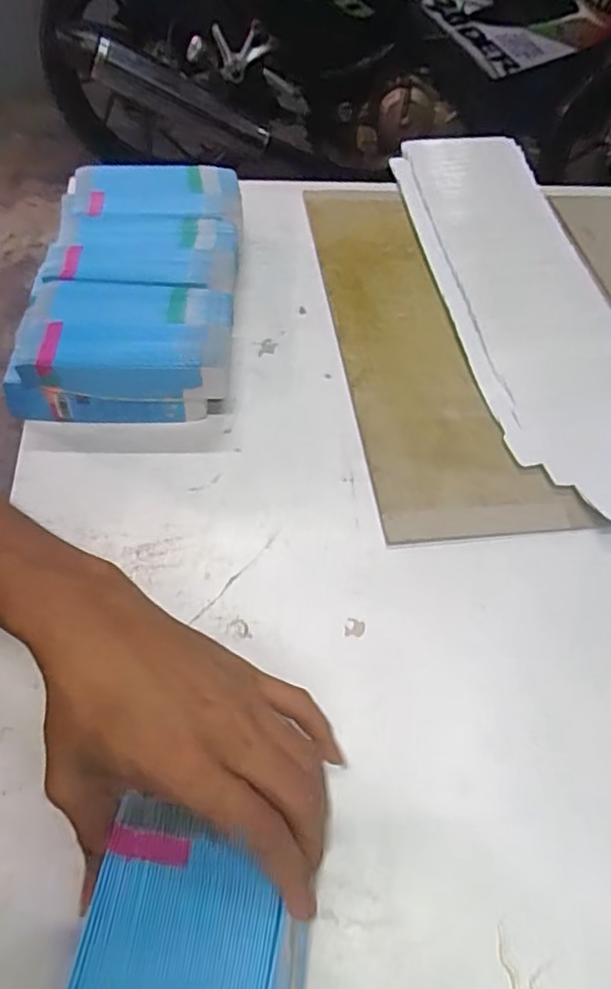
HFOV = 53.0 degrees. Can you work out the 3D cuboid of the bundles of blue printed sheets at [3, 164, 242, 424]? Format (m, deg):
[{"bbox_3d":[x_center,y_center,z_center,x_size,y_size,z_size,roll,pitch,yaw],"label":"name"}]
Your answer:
[{"bbox_3d":[-0.141,-0.184,0.535,0.165,0.062,0.273,1,57,-3],"label":"bundles of blue printed sheets"}]

